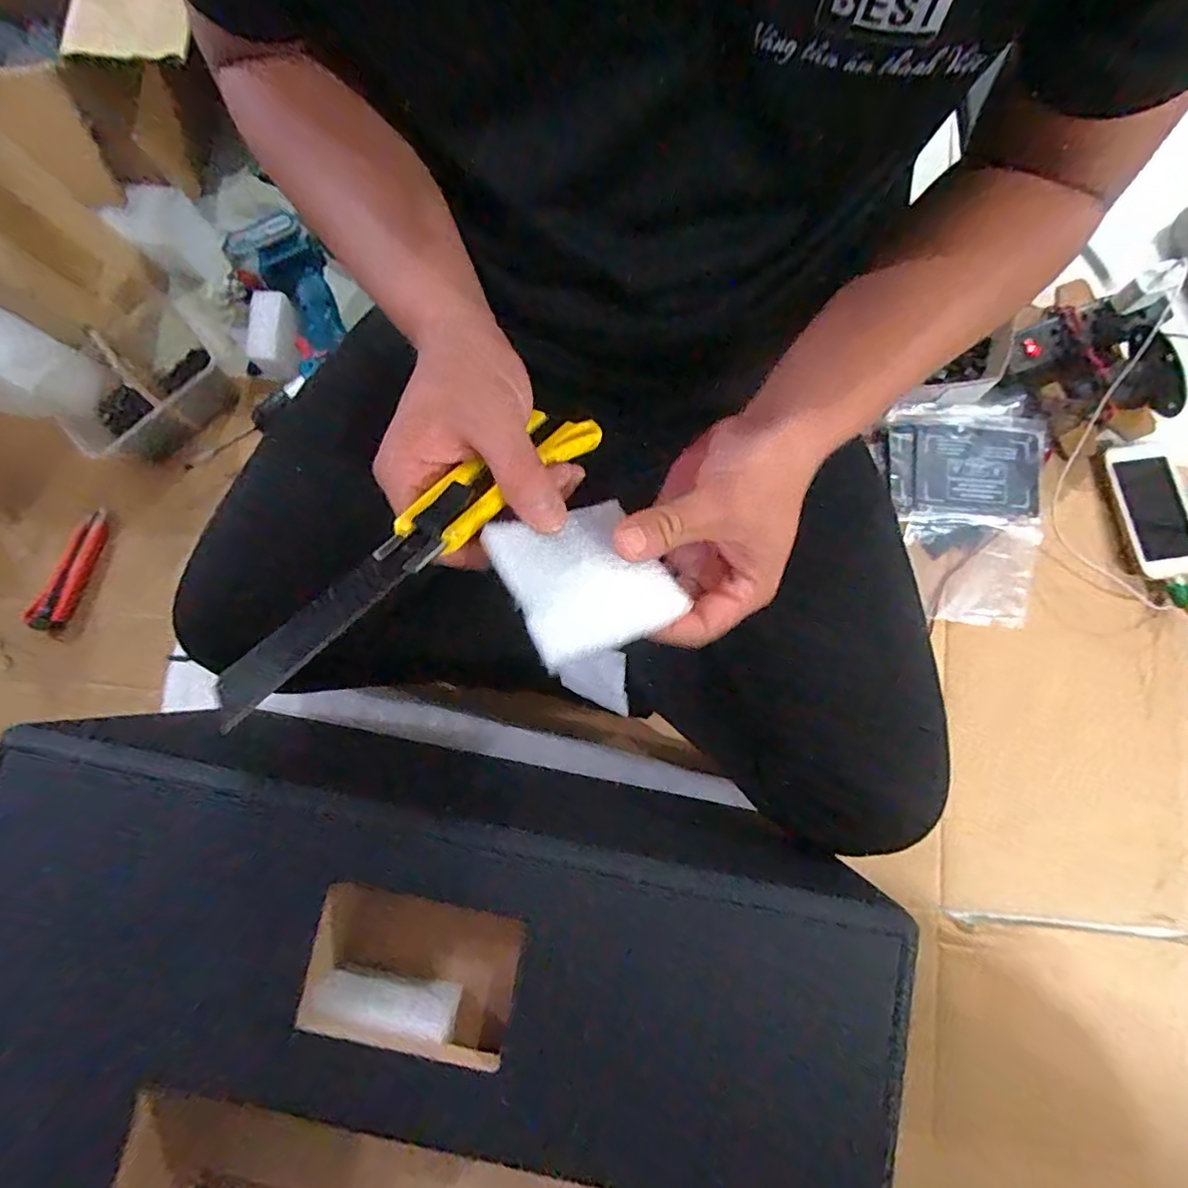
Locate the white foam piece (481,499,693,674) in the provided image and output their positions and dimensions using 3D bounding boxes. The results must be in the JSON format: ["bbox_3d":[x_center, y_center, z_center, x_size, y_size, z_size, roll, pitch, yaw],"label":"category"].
[{"bbox_3d":[-0.003,-0.008,0.256,0.079,0.005,0.070,-17,64,-36],"label":"white foam piece"}]

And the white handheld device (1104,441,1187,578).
[{"bbox_3d":[0.653,-0.100,0.674,0.080,0.015,0.158,-9,82,0],"label":"white handheld device"}]

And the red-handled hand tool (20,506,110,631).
[{"bbox_3d":[-0.607,-0.027,0.674,0.037,0.017,0.148,24,81,4],"label":"red-handled hand tool"}]

